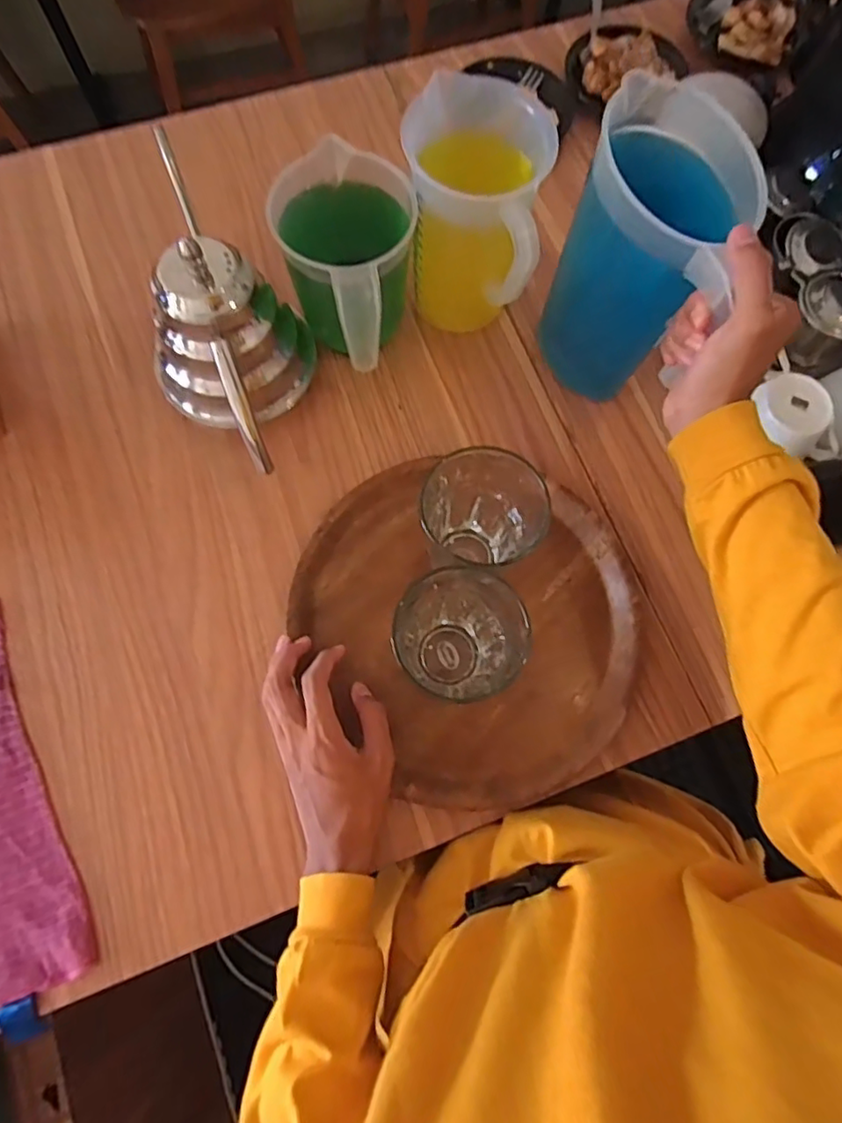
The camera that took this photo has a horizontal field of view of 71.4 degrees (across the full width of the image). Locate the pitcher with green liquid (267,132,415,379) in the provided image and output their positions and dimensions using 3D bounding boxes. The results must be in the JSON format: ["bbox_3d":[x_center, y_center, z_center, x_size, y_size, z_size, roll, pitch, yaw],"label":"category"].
[{"bbox_3d":[-0.063,-0.246,0.520,0.113,0.141,0.163,-2,75,-2],"label":"pitcher with green liquid"}]

